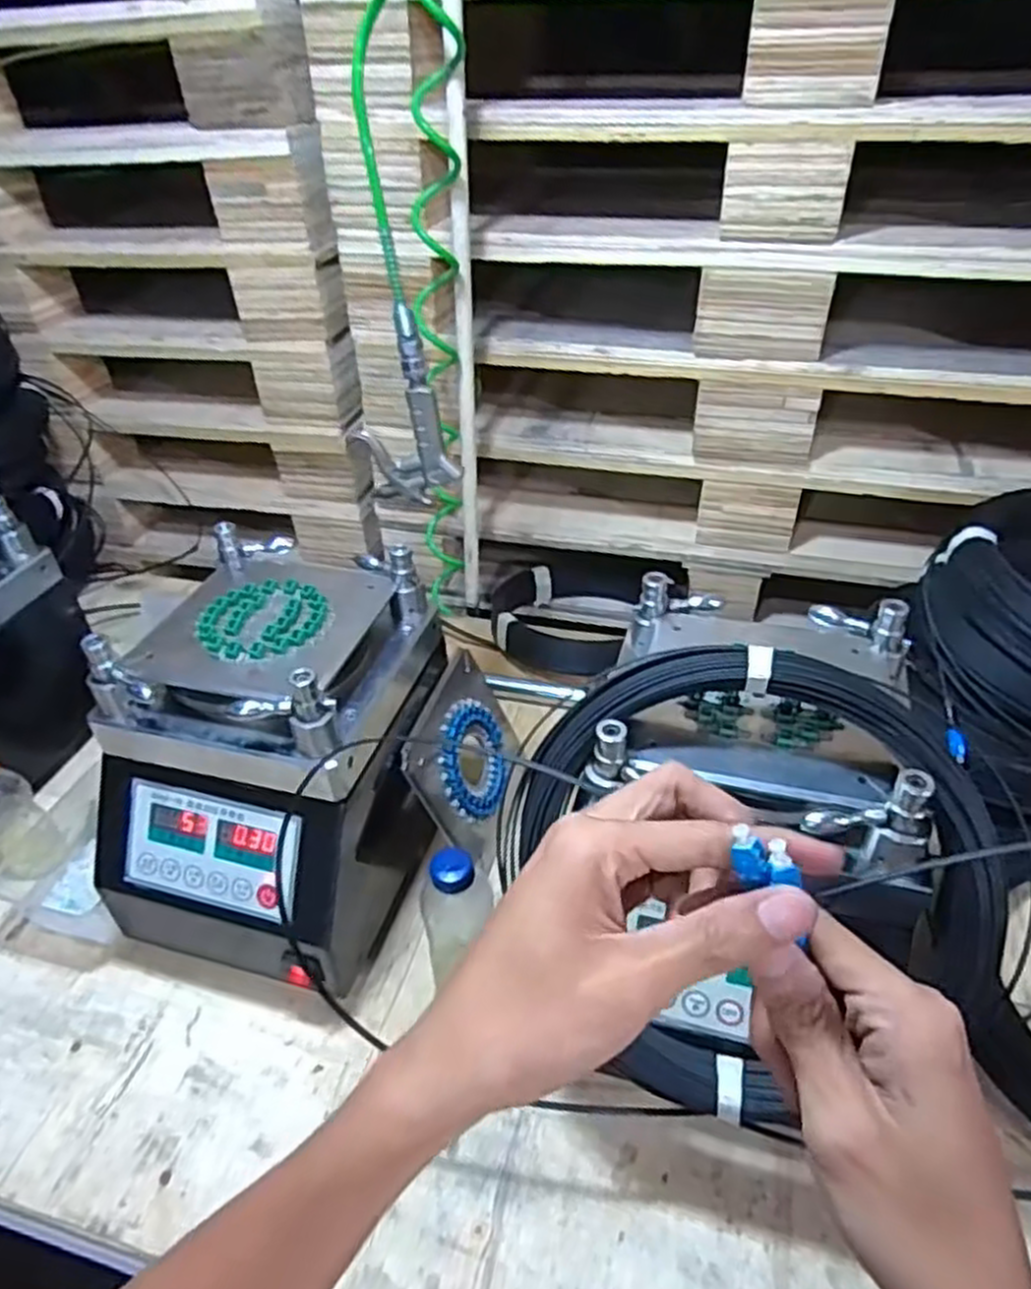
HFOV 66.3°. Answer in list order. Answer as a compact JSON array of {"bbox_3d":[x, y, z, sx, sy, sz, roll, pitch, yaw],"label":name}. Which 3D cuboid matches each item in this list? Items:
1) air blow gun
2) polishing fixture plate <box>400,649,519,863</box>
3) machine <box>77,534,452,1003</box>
[{"bbox_3d":[-0.106,-0.209,0.710,0.096,0.162,0.054,-6,39,-2],"label":"air blow gun"},{"bbox_3d":[-0.044,0.104,0.758,0.013,0.143,0.159,-13,29,30],"label":"polishing fixture plate"},{"bbox_3d":[-0.200,0.099,0.695,0.215,0.277,0.269,10,41,17],"label":"machine"}]

